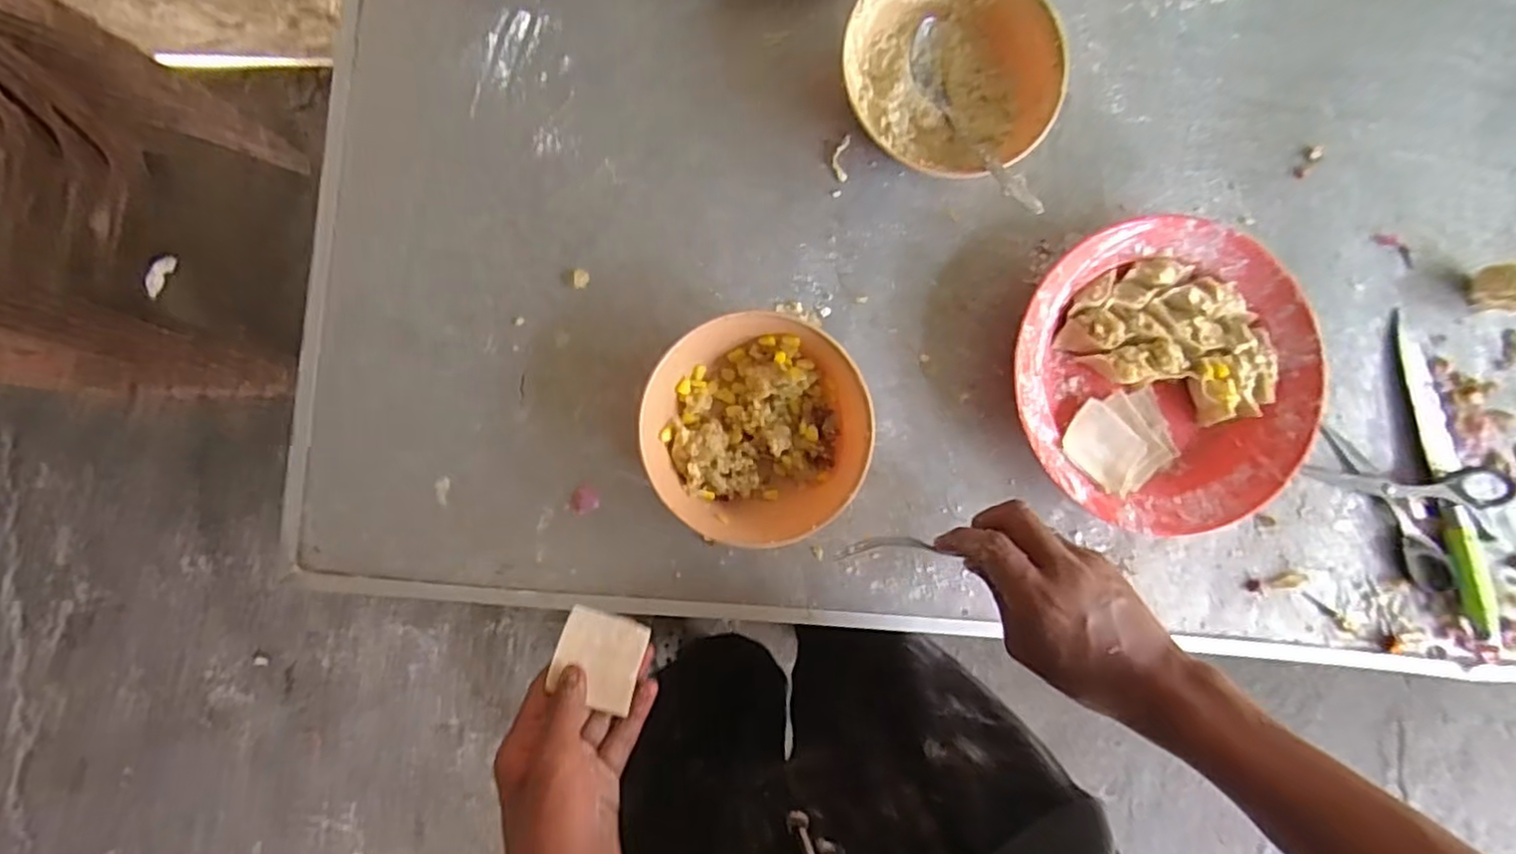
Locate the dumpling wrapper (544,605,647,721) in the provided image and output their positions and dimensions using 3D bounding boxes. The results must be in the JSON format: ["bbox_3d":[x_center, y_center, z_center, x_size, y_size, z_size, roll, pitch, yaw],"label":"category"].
[{"bbox_3d":[-0.094,0.137,0.416,0.052,0.004,0.051,30,60,-24],"label":"dumpling wrapper"}]

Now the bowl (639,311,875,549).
[{"bbox_3d":[0.000,0.002,0.462,0.140,0.051,0.142,-5,89,-2],"label":"bowl"}]

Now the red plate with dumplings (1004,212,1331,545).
[{"bbox_3d":[0.280,-0.034,0.484,0.200,0.035,0.210,0,89,-2],"label":"red plate with dumplings"}]

